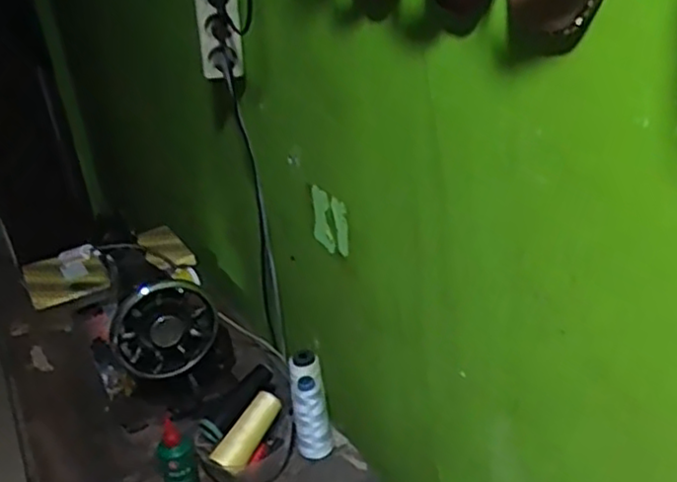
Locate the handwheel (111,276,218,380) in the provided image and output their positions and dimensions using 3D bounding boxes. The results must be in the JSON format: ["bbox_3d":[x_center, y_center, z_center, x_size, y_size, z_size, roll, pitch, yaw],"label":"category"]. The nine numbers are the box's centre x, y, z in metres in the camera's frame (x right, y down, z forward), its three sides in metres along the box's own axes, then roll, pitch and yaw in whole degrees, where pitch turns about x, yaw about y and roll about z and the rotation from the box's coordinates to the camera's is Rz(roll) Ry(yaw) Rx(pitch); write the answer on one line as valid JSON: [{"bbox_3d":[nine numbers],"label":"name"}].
[{"bbox_3d":[-0.228,0.114,0.942,0.132,0.126,0.022,-24,31,-31],"label":"handwheel"}]

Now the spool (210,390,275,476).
[{"bbox_3d":[-0.115,0.240,0.905,0.031,0.035,0.113,9,46,29],"label":"spool"}]

